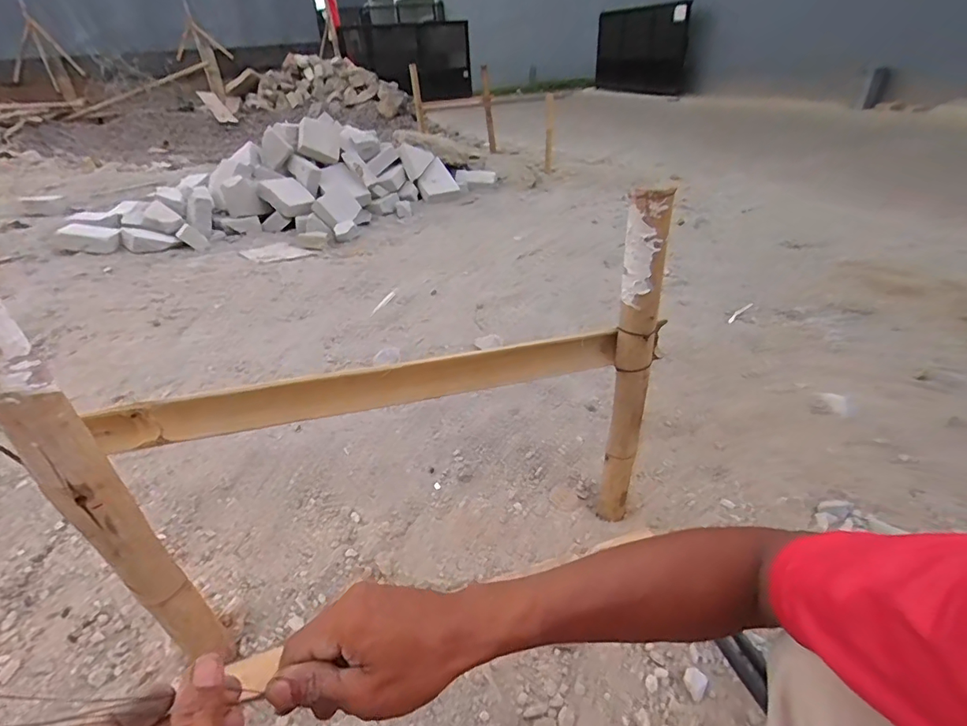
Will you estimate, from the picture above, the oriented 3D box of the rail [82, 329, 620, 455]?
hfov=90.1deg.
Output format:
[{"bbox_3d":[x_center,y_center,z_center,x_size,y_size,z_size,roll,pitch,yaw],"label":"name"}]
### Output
[{"bbox_3d":[-0.118,0.026,0.605,0.634,0.058,0.017,-12,34,-13],"label":"rail"}]

